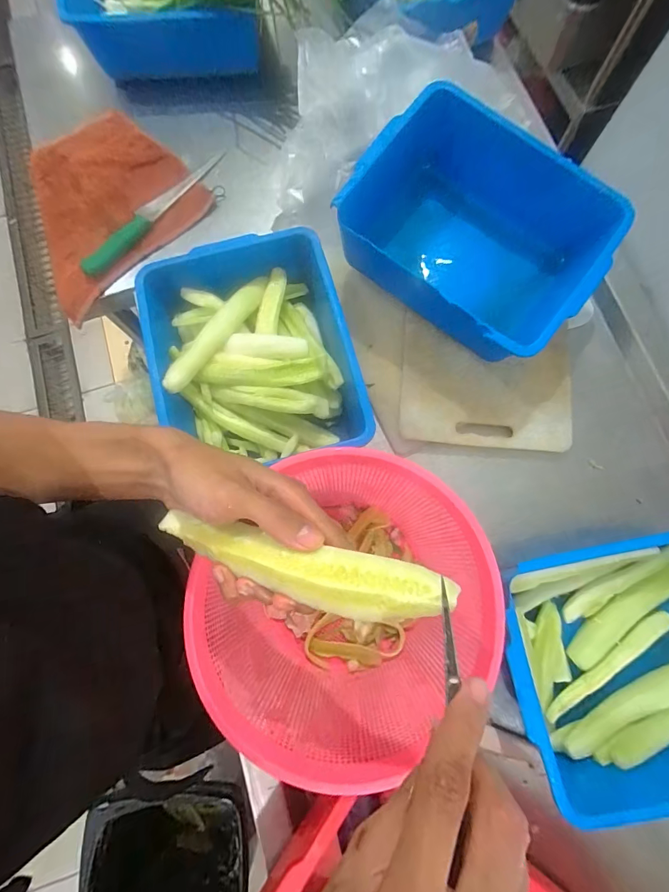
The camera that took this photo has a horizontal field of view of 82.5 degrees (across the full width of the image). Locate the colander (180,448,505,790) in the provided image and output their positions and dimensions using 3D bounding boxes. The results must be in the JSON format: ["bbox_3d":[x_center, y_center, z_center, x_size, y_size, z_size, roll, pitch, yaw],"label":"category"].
[{"bbox_3d":[0.001,0.156,0.402,0.261,0.132,0.242,-35,80,-6],"label":"colander"}]

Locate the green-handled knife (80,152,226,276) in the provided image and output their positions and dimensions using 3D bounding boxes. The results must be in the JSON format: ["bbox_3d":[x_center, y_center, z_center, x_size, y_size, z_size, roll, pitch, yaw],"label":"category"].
[{"bbox_3d":[-0.276,-0.360,0.578,0.033,0.024,0.278,40,81,8],"label":"green-handled knife"}]

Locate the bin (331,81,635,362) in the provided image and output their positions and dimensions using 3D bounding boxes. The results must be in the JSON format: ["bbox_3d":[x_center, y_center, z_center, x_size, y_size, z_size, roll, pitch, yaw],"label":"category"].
[{"bbox_3d":[0.180,-0.272,0.490,0.297,0.137,0.238,38,81,8],"label":"bin"}]

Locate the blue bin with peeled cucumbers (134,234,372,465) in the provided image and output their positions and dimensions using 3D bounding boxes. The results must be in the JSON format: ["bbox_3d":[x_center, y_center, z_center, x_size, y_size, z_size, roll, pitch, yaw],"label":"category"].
[{"bbox_3d":[-0.103,-0.121,0.493,0.257,0.083,0.266,-13,78,-2],"label":"blue bin with peeled cucumbers"}]

